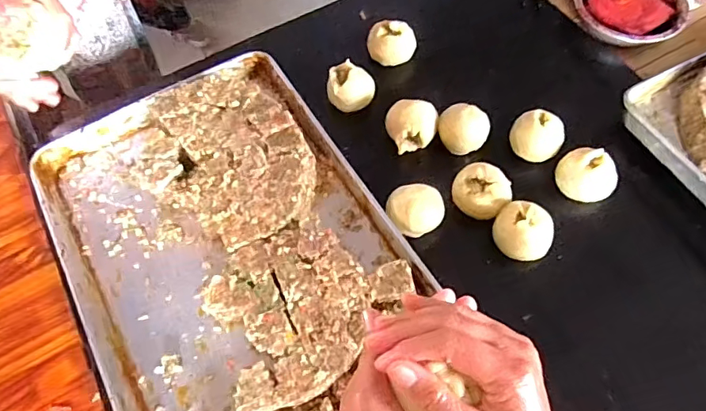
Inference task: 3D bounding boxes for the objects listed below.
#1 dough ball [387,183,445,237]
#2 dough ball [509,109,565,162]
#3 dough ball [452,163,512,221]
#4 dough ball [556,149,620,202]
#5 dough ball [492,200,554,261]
[{"bbox_3d":[0.090,0.009,0.685,0.077,0.044,0.063,-10,63,-3],"label":"dough ball"},{"bbox_3d":[0.278,-0.103,0.745,0.078,0.063,0.070,26,67,14],"label":"dough ball"},{"bbox_3d":[0.181,-0.018,0.698,0.079,0.045,0.069,41,71,20],"label":"dough ball"},{"bbox_3d":[0.335,-0.043,0.701,0.069,0.055,0.069,-11,63,-4],"label":"dough ball"},{"bbox_3d":[0.231,0.036,0.665,0.080,0.055,0.063,31,68,16],"label":"dough ball"}]

